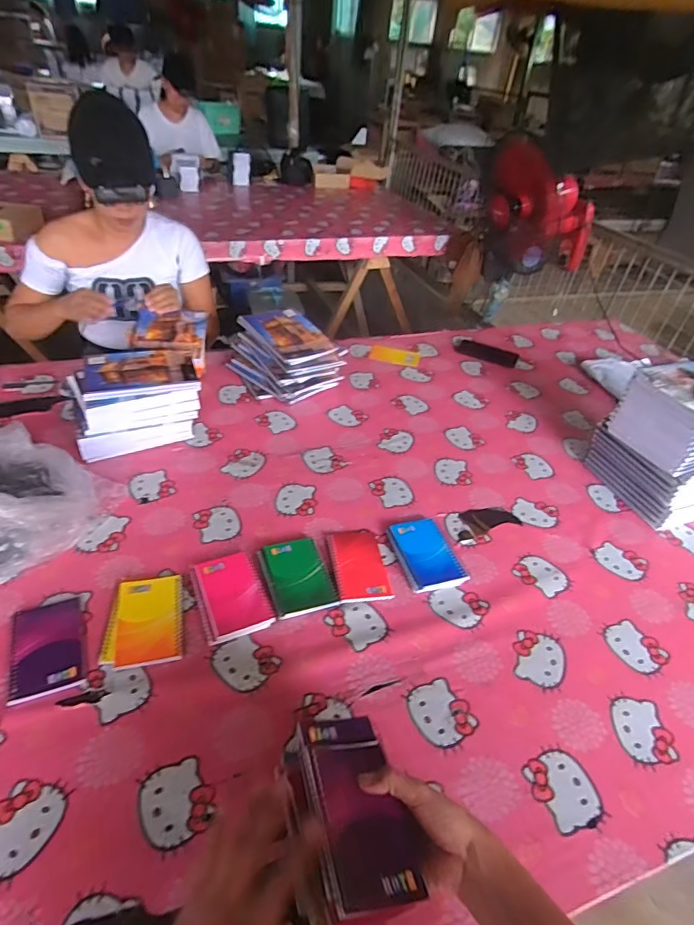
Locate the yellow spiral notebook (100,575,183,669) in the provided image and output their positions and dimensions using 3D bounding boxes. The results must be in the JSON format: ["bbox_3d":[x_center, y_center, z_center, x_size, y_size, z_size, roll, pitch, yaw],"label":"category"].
[{"bbox_3d":[-0.270,0.209,0.677,0.093,0.016,0.125,-4,41,-13],"label":"yellow spiral notebook"}]

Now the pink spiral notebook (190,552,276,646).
[{"bbox_3d":[-0.167,0.189,0.726,0.091,0.017,0.134,-12,43,-22],"label":"pink spiral notebook"}]

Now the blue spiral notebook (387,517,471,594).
[{"bbox_3d":[0.128,0.146,0.816,0.098,0.011,0.138,-6,41,-15],"label":"blue spiral notebook"}]

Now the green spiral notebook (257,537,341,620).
[{"bbox_3d":[-0.074,0.168,0.759,0.094,0.013,0.126,-10,42,-19],"label":"green spiral notebook"}]

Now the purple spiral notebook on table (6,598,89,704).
[{"bbox_3d":[-0.383,0.236,0.646,0.083,0.006,0.135,-12,43,-22],"label":"purple spiral notebook on table"}]

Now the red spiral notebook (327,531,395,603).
[{"bbox_3d":[0.019,0.158,0.786,0.080,0.006,0.131,-3,40,-12],"label":"red spiral notebook"}]

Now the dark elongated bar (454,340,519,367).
[{"bbox_3d":[0.392,-0.312,1.417,0.174,0.008,0.080,22,42,17],"label":"dark elongated bar"}]

